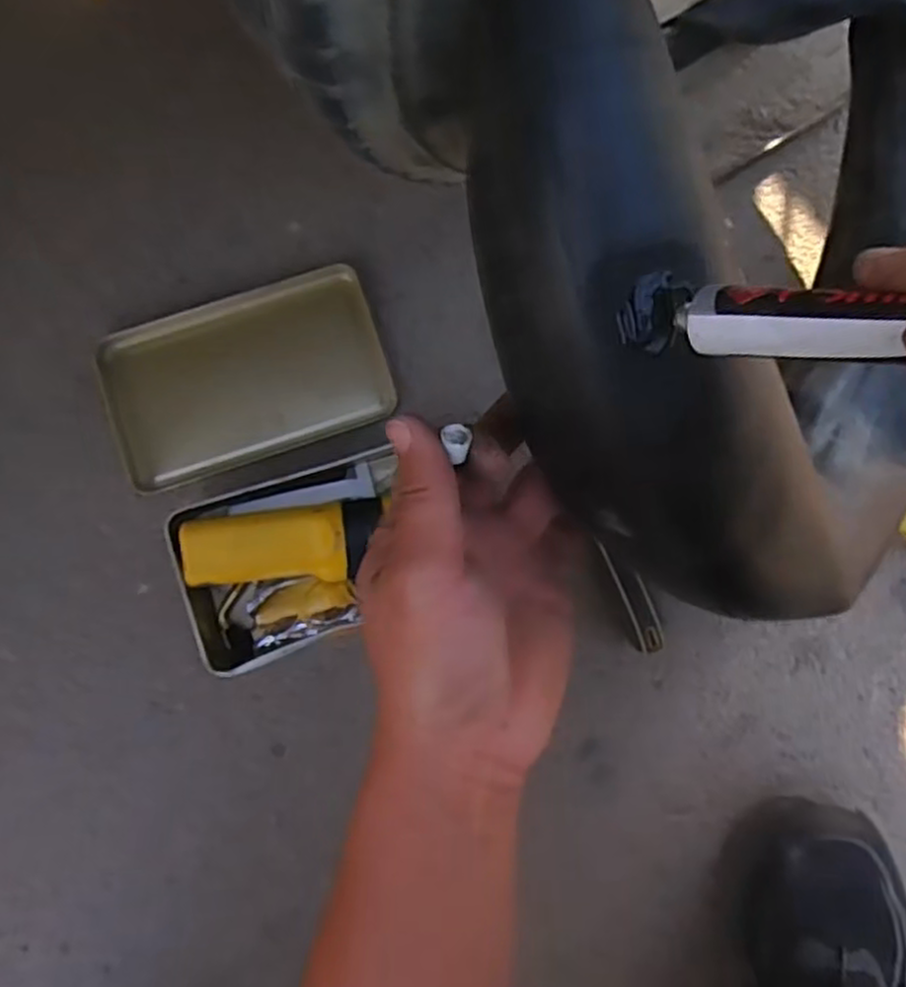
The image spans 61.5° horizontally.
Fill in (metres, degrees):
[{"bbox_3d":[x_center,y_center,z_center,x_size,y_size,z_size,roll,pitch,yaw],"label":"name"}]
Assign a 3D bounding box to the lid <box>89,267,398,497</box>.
[{"bbox_3d":[-0.132,-0.076,0.484,0.172,0.014,0.105,-18,87,0],"label":"lid"}]

